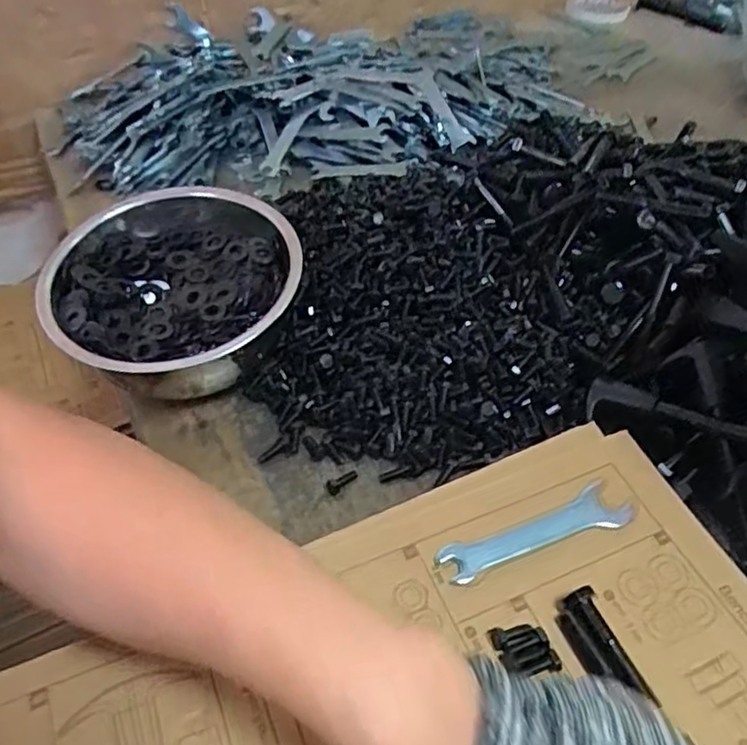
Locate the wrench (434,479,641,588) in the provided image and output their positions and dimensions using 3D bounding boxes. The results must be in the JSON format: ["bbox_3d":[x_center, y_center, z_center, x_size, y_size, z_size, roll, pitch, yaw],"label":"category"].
[{"bbox_3d":[0.091,0.086,0.362,0.115,0.010,0.027,-19,47,-18],"label":"wrench"}]

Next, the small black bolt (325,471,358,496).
[{"bbox_3d":[-0.019,0.068,0.416,0.021,0.006,0.008,-21,48,-22],"label":"small black bolt"}]

